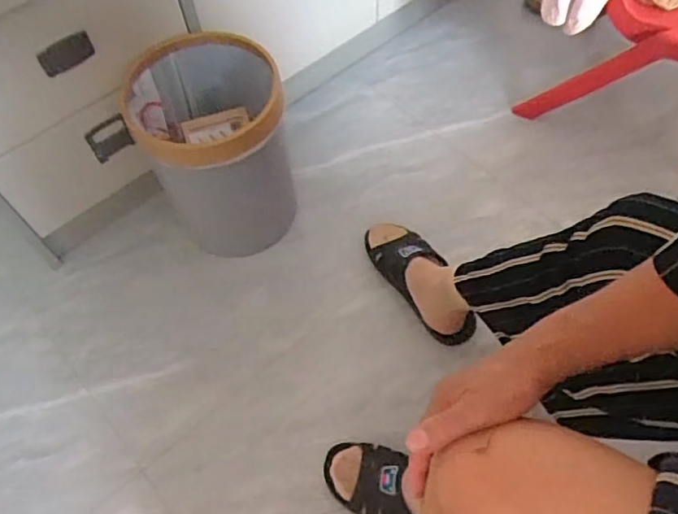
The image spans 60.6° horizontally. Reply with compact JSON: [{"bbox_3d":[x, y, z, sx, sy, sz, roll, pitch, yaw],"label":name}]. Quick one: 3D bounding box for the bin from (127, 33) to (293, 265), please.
[{"bbox_3d":[-0.196,-0.168,0.957,0.221,0.306,0.208,-12,60,-5],"label":"bin"}]

